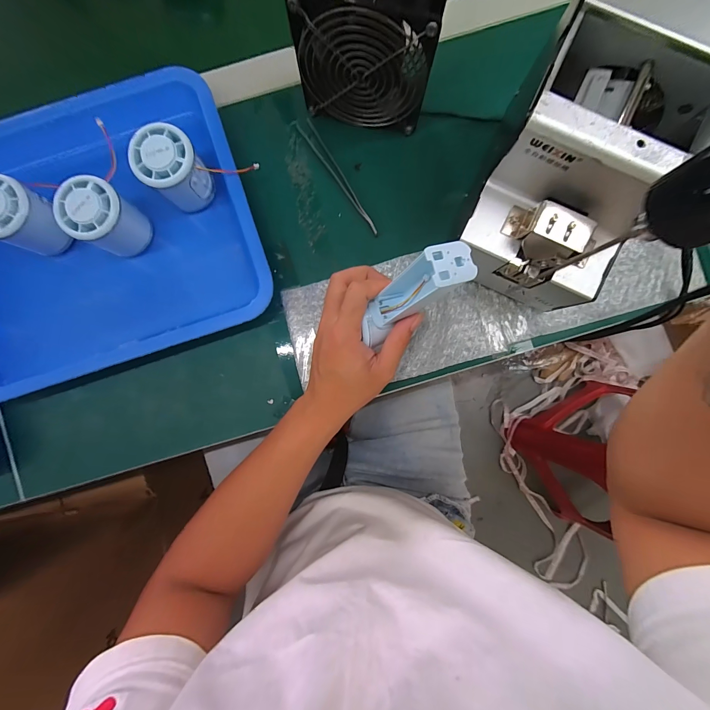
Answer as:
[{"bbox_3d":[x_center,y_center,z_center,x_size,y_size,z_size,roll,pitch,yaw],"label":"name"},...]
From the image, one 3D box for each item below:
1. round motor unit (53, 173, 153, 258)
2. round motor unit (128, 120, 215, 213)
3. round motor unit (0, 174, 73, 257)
[{"bbox_3d":[-0.241,-0.132,0.318,0.049,0.060,0.053,0,88,1],"label":"round motor unit"},{"bbox_3d":[-0.173,-0.177,0.316,0.054,0.056,0.052,0,88,1],"label":"round motor unit"},{"bbox_3d":[-0.327,-0.136,0.319,0.050,0.064,0.054,0,88,1],"label":"round motor unit"}]

